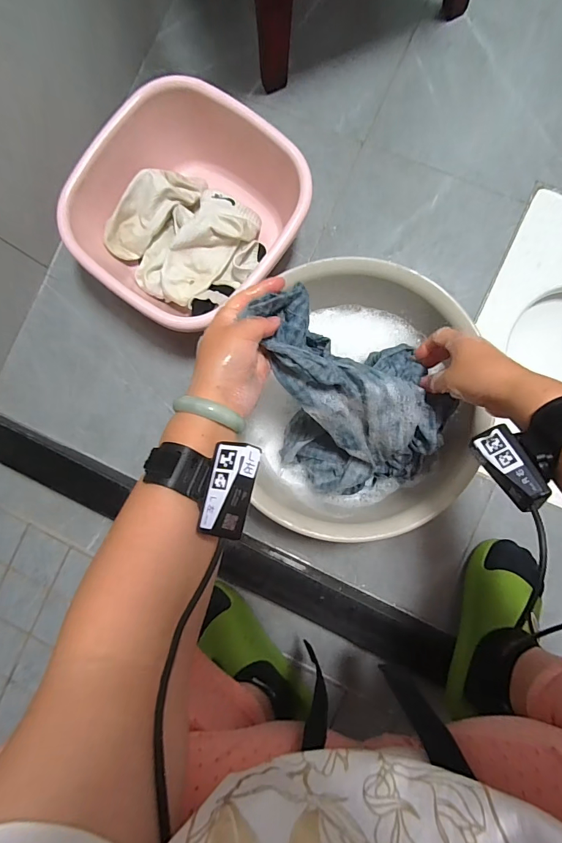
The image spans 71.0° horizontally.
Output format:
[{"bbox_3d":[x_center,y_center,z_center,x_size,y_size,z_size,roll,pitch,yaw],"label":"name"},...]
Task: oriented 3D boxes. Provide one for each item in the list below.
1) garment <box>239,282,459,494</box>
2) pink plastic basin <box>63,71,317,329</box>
[{"bbox_3d":[0.084,-0.021,0.460,0.185,0.194,0.227,-19,87,3],"label":"garment"},{"bbox_3d":[-0.128,-0.290,0.576,0.294,0.119,0.288,37,91,4],"label":"pink plastic basin"}]

